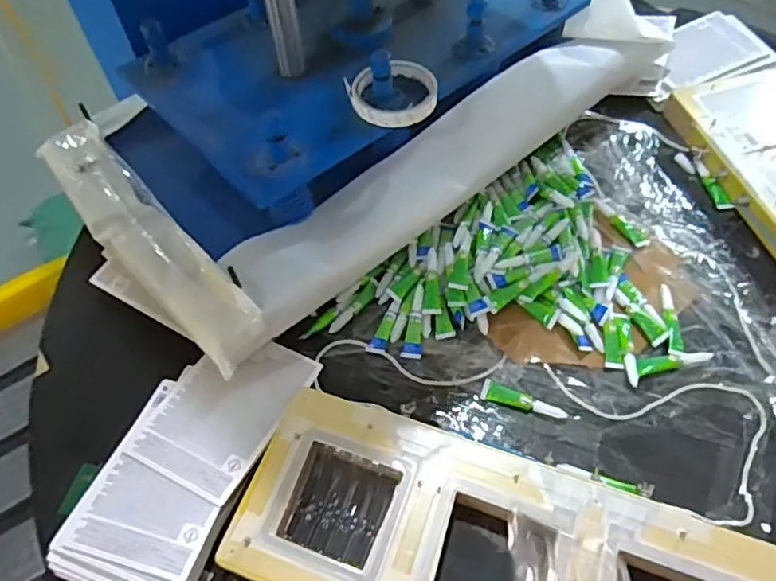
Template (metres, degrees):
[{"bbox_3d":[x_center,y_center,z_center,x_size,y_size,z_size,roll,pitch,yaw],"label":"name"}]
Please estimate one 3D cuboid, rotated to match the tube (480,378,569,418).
[{"bbox_3d":[0.134,0.109,0.588,0.083,0.008,0.019,17,58,14],"label":"tube"}]

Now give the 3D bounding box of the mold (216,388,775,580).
[{"bbox_3d":[0.086,0.219,0.490,0.424,0.031,0.169,16,58,13],"label":"mold"}]

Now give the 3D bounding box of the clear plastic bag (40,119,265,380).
[{"bbox_3d":[-0.272,-0.067,0.647,0.396,0.031,0.082,43,102,26],"label":"clear plastic bag"}]

